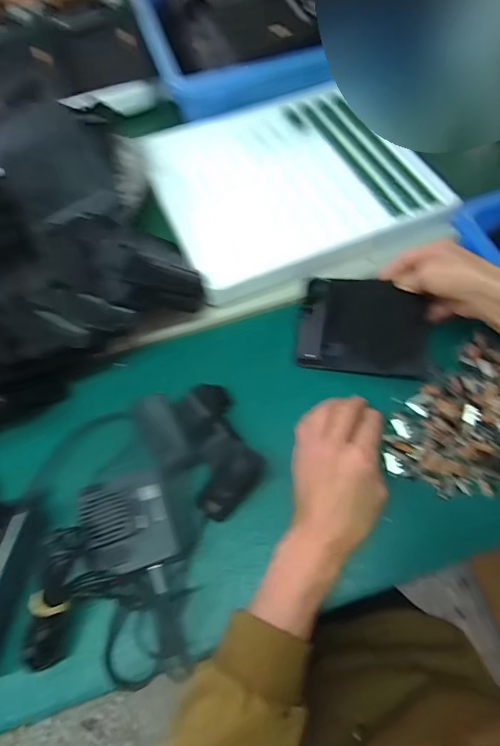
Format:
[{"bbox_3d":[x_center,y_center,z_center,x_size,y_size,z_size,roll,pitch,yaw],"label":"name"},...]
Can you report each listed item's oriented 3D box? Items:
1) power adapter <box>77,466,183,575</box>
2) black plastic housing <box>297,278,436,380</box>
[{"bbox_3d":[-0.099,0.120,0.351,0.067,0.019,0.075,-10,67,-21],"label":"power adapter"},{"bbox_3d":[0.122,-0.050,0.459,0.133,0.010,0.104,6,77,0],"label":"black plastic housing"}]

